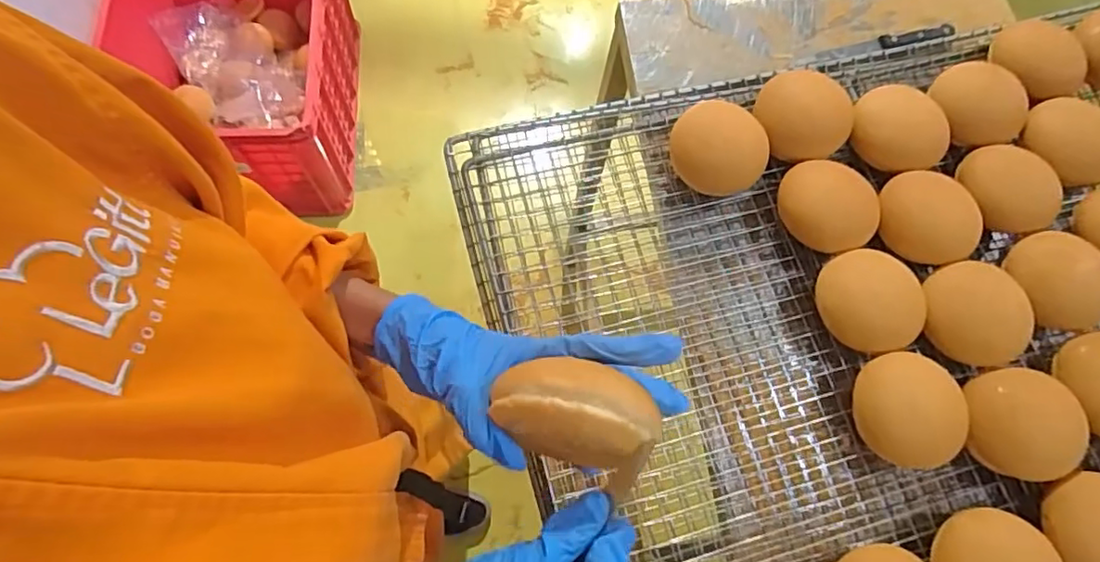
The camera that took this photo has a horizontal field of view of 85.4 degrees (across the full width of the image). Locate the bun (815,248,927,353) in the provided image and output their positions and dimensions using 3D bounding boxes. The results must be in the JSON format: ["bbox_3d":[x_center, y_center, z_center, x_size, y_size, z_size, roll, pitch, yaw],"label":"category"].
[{"bbox_3d":[0.299,0.020,0.566,0.078,0.056,0.097,-21,76,-10],"label":"bun"}]

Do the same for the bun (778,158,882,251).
[{"bbox_3d":[0.274,-0.071,0.601,0.094,0.047,0.092,1,71,-3],"label":"bun"}]

